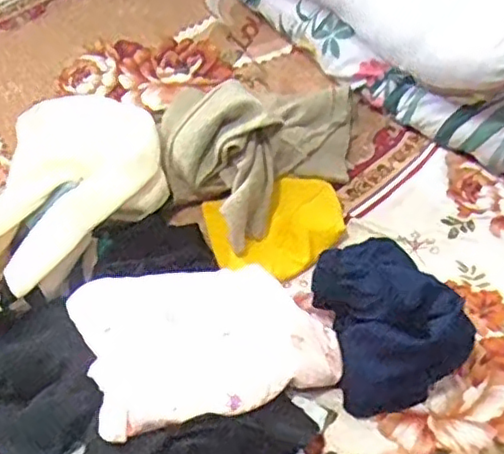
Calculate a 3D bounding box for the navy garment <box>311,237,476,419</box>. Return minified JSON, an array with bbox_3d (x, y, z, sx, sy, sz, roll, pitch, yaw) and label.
[{"bbox_3d":[0.149,0.094,0.743,0.140,0.109,0.204,-15,54,-7],"label":"navy garment"}]

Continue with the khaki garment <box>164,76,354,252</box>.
[{"bbox_3d":[0.015,-0.121,0.886,0.267,0.149,0.249,-2,54,2],"label":"khaki garment"}]

